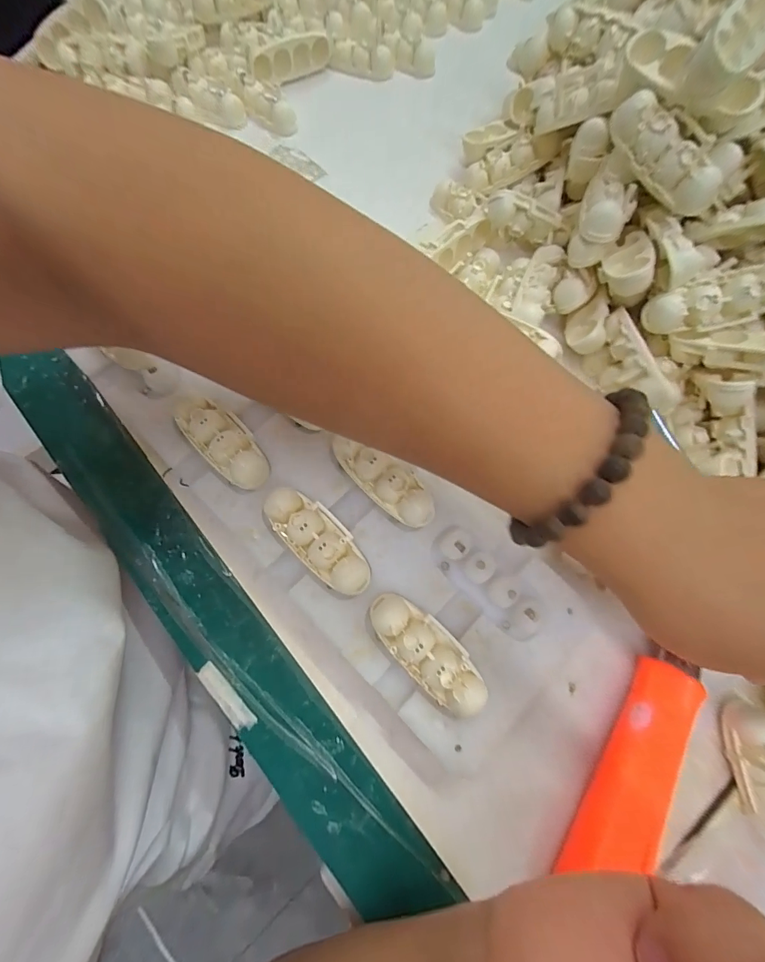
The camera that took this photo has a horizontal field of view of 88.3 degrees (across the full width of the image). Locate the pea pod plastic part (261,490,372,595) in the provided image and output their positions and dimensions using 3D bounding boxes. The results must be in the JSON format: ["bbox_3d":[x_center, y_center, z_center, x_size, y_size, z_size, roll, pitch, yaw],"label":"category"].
[{"bbox_3d":[-0.031,0.029,0.190,0.025,0.015,0.060,-43,80,-12],"label":"pea pod plastic part"}]

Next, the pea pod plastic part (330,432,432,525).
[{"bbox_3d":[0.000,-0.001,0.198,0.060,0.016,0.021,37,77,9],"label":"pea pod plastic part"}]

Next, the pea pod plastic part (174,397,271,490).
[{"bbox_3d":[-0.082,-0.021,0.202,0.060,0.015,0.025,43,78,10],"label":"pea pod plastic part"}]

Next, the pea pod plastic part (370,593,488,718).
[{"bbox_3d":[0.020,0.077,0.179,0.024,0.015,0.060,-43,80,-11],"label":"pea pod plastic part"}]

